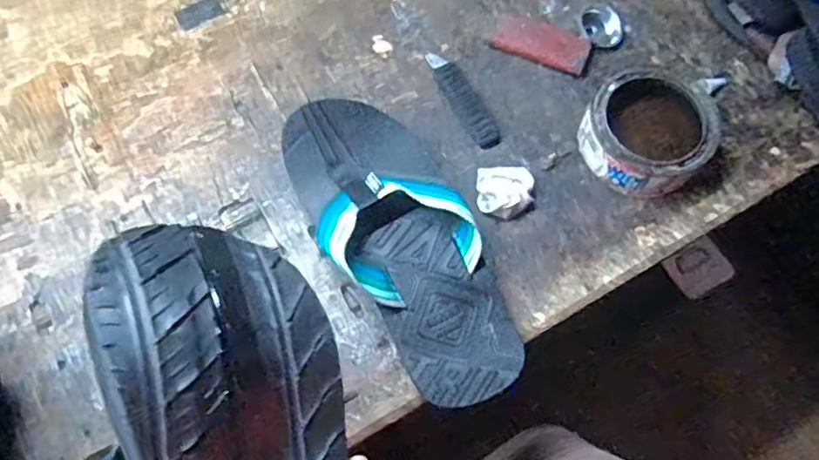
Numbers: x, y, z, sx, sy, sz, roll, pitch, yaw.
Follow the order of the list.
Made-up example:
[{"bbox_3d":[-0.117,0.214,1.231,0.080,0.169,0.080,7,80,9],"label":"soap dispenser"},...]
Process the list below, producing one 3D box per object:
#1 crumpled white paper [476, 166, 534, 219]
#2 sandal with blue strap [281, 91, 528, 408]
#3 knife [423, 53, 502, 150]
[{"bbox_3d":[0.078,-0.030,0.500,0.045,0.026,0.037,-1,67,0],"label":"crumpled white paper"},{"bbox_3d":[-0.007,0.010,0.465,0.107,0.064,0.252,-24,69,-9],"label":"sandal with blue strap"},{"bbox_3d":[0.049,-0.120,0.542,0.030,0.012,0.106,-24,69,-9],"label":"knife"}]

